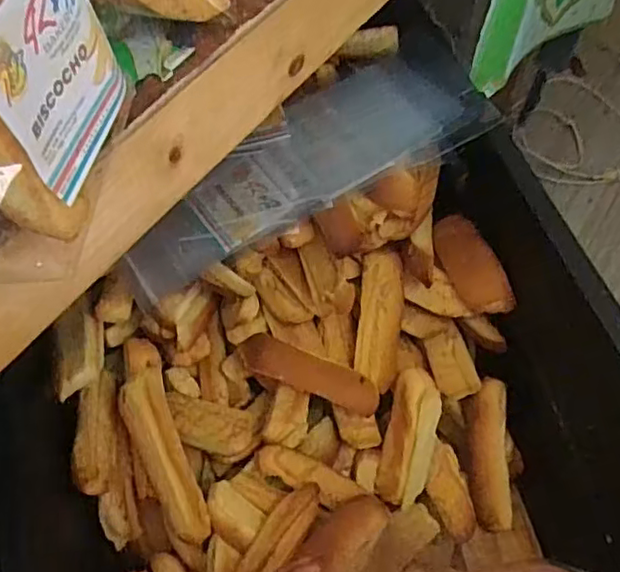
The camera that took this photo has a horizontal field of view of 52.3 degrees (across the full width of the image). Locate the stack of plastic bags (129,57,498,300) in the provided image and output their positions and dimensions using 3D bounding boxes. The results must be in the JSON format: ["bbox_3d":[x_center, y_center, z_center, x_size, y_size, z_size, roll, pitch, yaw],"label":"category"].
[{"bbox_3d":[0.007,-0.124,0.583,0.334,0.037,0.116,-29,63,-14],"label":"stack of plastic bags"}]

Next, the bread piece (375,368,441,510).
[{"bbox_3d":[0.099,0.148,0.618,0.047,0.023,0.130,10,92,8],"label":"bread piece"}]

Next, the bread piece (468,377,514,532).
[{"bbox_3d":[0.182,0.170,0.639,0.035,0.028,0.152,-2,92,1],"label":"bread piece"}]

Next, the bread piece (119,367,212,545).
[{"bbox_3d":[-0.128,0.152,0.564,0.037,0.033,0.153,-22,80,-10],"label":"bread piece"}]

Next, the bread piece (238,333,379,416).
[{"bbox_3d":[0.000,0.084,0.599,0.138,0.024,0.031,24,62,-6],"label":"bread piece"}]

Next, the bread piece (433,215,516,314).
[{"bbox_3d":[0.160,-0.023,0.631,0.048,0.015,0.117,-31,61,16],"label":"bread piece"}]

